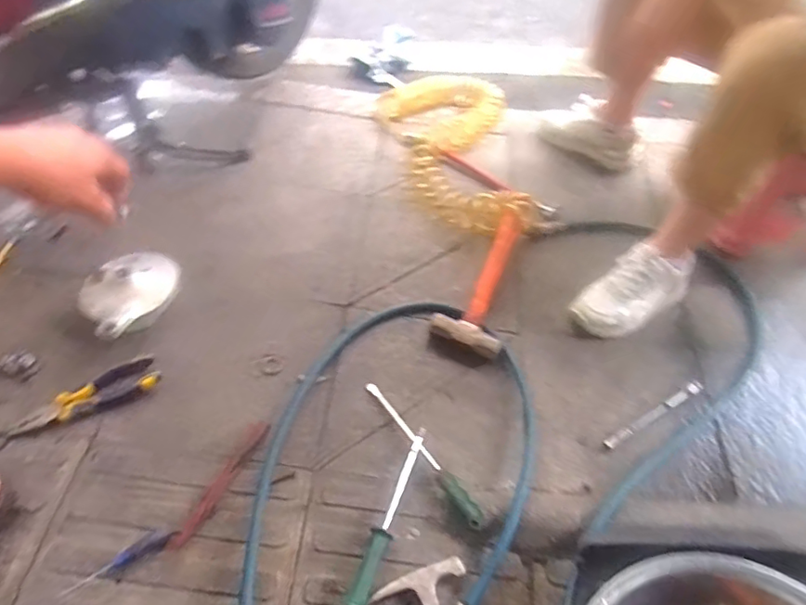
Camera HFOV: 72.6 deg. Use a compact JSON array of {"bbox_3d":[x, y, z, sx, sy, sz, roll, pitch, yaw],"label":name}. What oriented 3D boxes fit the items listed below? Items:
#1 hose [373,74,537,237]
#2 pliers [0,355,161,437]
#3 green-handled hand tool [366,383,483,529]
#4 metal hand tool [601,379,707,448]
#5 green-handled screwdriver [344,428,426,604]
[{"bbox_3d":[0.105,-0.349,1.224,0.312,0.065,0.565,-2,50,0],"label":"hose"},{"bbox_3d":[-0.441,0.136,0.764,0.193,0.018,0.052,-27,54,-20],"label":"pliers"},{"bbox_3d":[0.022,0.202,0.771,0.022,0.022,0.260,-30,55,-22],"label":"green-handled hand tool"},{"bbox_3d":[0.392,0.173,0.853,0.203,0.008,0.020,-27,56,-18],"label":"metal hand tool"},{"bbox_3d":[-0.014,0.274,0.714,0.022,0.025,0.246,17,52,15],"label":"green-handled screwdriver"}]

